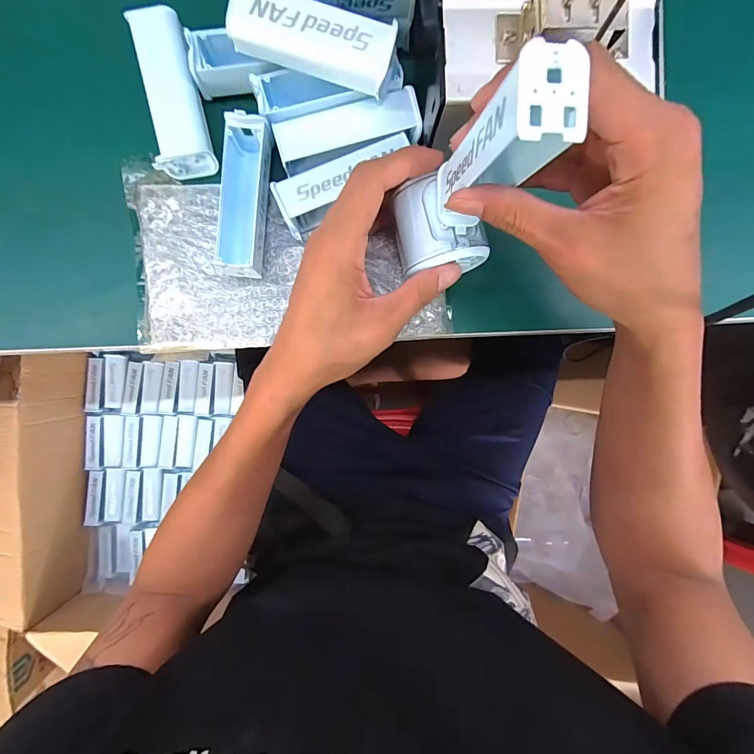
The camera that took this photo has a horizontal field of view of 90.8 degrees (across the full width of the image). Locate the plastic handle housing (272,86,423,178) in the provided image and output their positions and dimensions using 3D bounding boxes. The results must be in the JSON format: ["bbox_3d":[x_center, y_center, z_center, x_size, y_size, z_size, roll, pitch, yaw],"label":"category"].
[{"bbox_3d":[-0.020,-0.172,0.261,0.099,0.016,0.034,-16,92,-2],"label":"plastic handle housing"}]

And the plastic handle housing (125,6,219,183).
[{"bbox_3d":[-0.143,-0.196,0.260,0.036,0.025,0.096,-12,92,-2],"label":"plastic handle housing"}]

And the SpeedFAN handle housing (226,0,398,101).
[{"bbox_3d":[-0.040,-0.209,0.233,0.099,0.023,0.035,14,91,-3],"label":"SpeedFAN handle housing"}]

